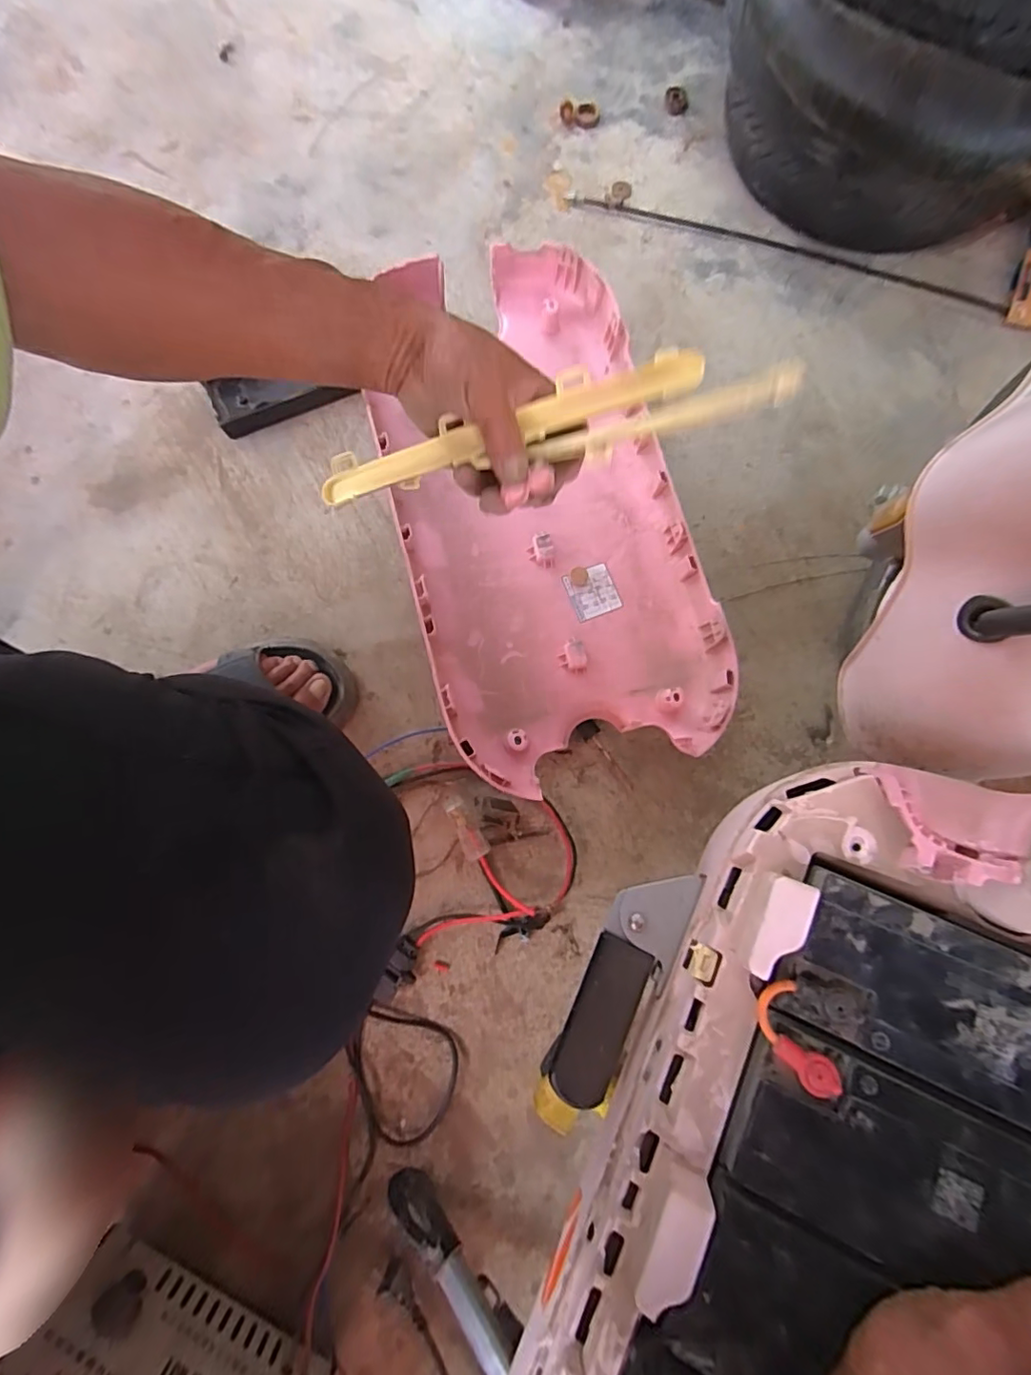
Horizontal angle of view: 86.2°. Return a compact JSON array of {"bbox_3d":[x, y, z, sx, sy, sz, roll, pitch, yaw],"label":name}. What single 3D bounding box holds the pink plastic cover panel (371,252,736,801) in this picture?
[{"bbox_3d":[0.023,-0.185,0.531,0.259,0.052,0.517,-12,79,-3],"label":"pink plastic cover panel"}]

